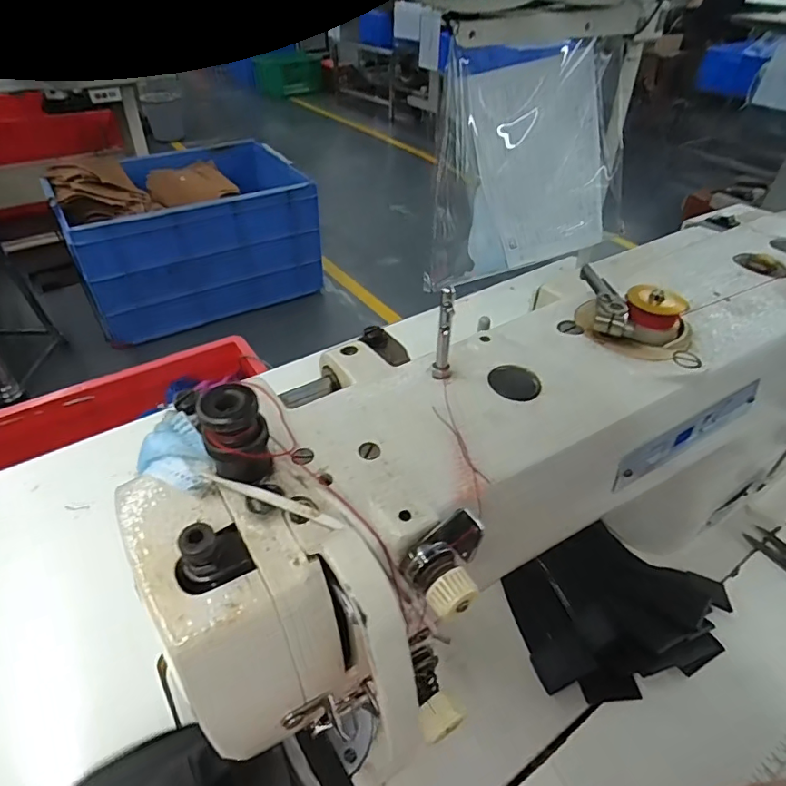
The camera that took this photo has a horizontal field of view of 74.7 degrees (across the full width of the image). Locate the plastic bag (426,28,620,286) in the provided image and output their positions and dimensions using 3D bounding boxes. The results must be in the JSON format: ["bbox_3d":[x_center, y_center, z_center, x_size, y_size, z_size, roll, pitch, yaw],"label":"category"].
[{"bbox_3d":[0.139,-0.252,0.570,0.261,0.189,0.103,-18,45,-21],"label":"plastic bag"}]

